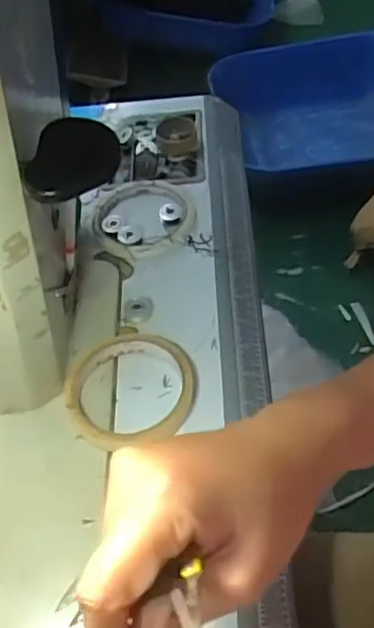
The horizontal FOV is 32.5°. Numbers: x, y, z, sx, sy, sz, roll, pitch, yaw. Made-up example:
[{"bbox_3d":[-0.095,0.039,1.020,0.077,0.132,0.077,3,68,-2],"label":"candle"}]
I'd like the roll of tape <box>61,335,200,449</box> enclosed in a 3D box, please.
[{"bbox_3d":[-0.039,0.053,0.463,0.094,0.017,0.082,-17,54,-12],"label":"roll of tape"}]

